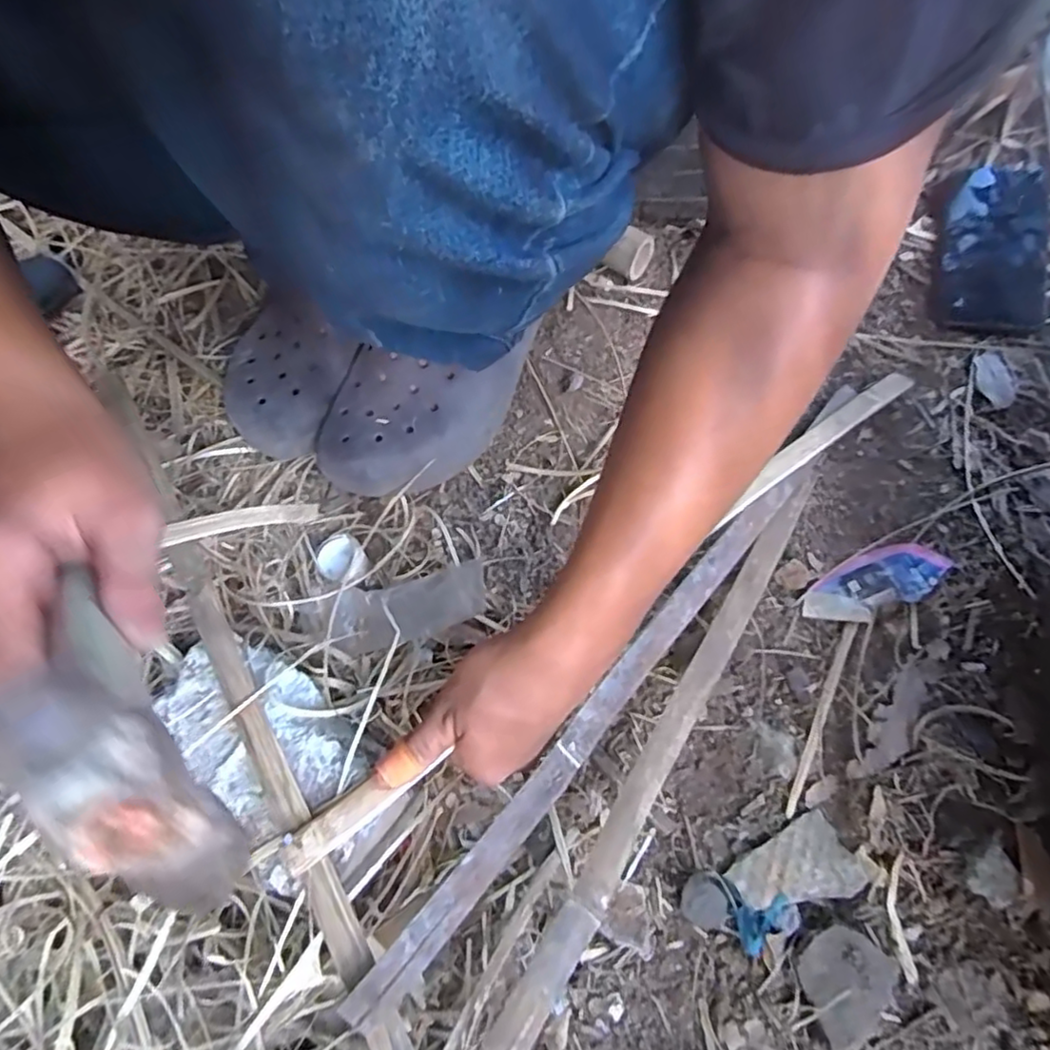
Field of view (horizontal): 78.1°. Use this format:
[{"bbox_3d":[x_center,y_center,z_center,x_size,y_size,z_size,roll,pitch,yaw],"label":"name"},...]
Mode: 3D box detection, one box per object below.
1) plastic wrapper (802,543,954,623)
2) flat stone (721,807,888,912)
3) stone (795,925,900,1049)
[{"bbox_3d":[0.229,0.037,0.423,0.092,0.019,0.039,-21,66,-4],"label":"plastic wrapper"},{"bbox_3d":[0.155,0.193,0.360,0.076,0.007,0.044,-27,67,-7],"label":"flat stone"},{"bbox_3d":[0.162,0.237,0.336,0.045,0.016,0.051,35,73,18],"label":"stone"}]

